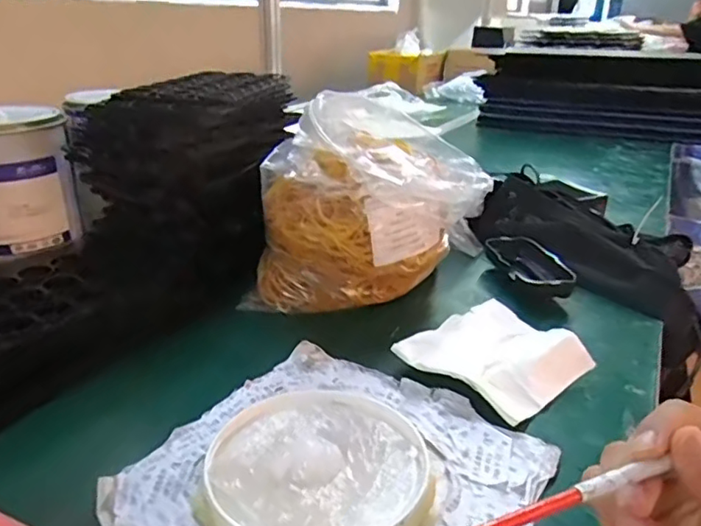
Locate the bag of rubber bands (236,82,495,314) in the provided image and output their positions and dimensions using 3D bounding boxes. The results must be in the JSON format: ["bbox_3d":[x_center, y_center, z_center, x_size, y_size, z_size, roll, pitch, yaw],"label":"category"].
[{"bbox_3d":[0.011,-0.051,0.515,0.182,0.159,0.116,2,23,2],"label":"bag of rubber bands"}]

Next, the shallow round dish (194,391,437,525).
[{"bbox_3d":[-0.016,0.112,0.316,0.117,0.015,0.120,1,23,0],"label":"shallow round dish"}]

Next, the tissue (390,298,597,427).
[{"bbox_3d":[0.105,0.067,0.425,0.110,0.022,0.100,-19,30,-38],"label":"tissue"}]

